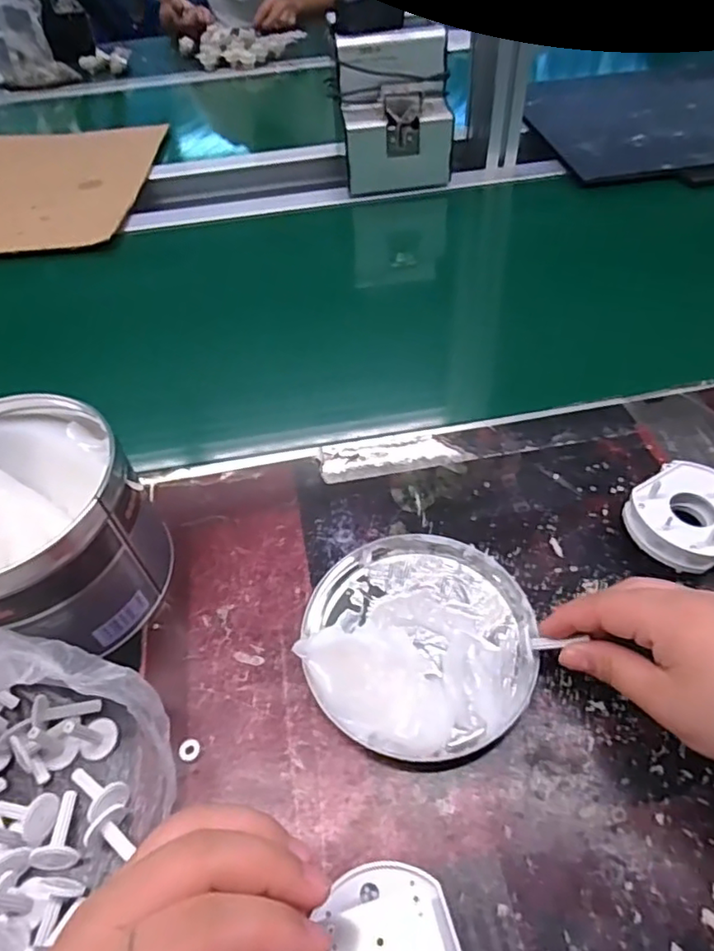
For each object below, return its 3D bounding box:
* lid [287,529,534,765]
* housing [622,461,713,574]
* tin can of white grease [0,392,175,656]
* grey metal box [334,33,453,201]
[{"bbox_3d":[0.033,0.086,0.326,0.124,0.029,0.126,-2,50,2],"label":"lid"},{"bbox_3d":[0.199,0.028,0.353,0.064,0.038,0.061,-2,50,2],"label":"housing"},{"bbox_3d":[-0.184,0.031,0.341,0.126,0.100,0.116,-2,50,2],"label":"tin can of white grease"},{"bbox_3d":[0.042,-0.411,0.690,0.130,0.157,0.075,-9,50,-3],"label":"grey metal box"}]

